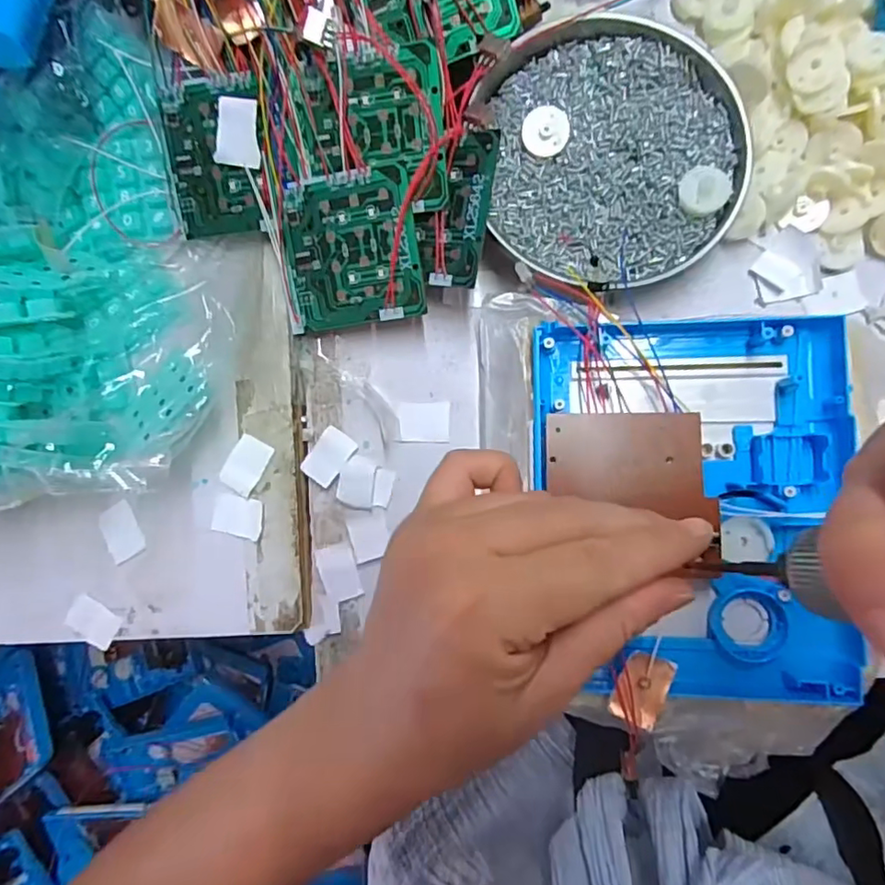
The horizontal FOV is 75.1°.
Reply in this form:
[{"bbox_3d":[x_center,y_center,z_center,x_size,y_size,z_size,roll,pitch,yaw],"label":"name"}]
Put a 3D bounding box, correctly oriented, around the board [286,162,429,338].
[{"bbox_3d":[-0.047,-0.096,0.289,0.070,0.004,0.071,-5,104,13],"label":"board"}]

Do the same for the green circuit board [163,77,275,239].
[{"bbox_3d":[-0.113,-0.143,0.290,0.053,0.006,0.070,-1,106,10],"label":"green circuit board"}]

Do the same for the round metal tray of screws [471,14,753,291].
[{"bbox_3d":[0.084,-0.145,0.286,0.121,0.031,0.129,0,87,7],"label":"round metal tray of screws"}]

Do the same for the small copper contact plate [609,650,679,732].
[{"bbox_3d":[0.084,0.104,0.243,0.021,0.004,0.030,21,90,7],"label":"small copper contact plate"}]

